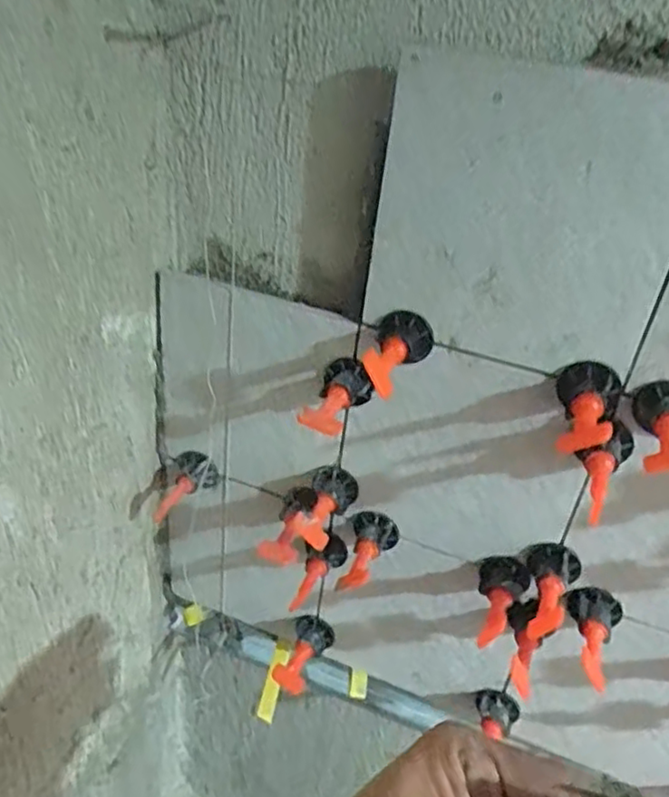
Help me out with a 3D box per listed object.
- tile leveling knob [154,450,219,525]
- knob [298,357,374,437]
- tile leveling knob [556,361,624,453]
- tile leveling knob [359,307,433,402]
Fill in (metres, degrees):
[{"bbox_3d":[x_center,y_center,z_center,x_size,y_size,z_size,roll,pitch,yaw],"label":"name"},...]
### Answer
[{"bbox_3d":[-0.110,0.065,0.480,0.034,0.041,0.040,18,33,16],"label":"tile leveling knob"},{"bbox_3d":[0.003,0.000,0.386,0.032,0.026,0.054,13,32,9],"label":"knob"},{"bbox_3d":[0.125,0.004,0.332,0.032,0.026,0.059,21,34,21],"label":"tile leveling knob"},{"bbox_3d":[0.034,-0.021,0.357,0.031,0.033,0.057,12,32,8],"label":"tile leveling knob"}]

